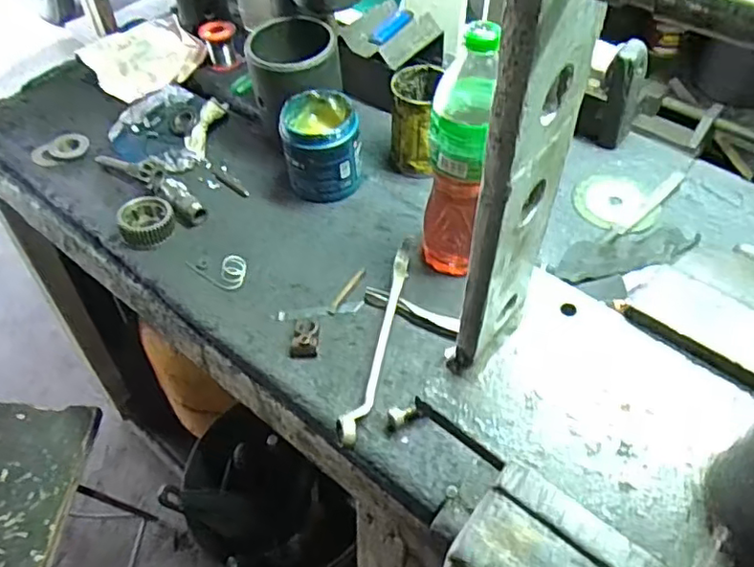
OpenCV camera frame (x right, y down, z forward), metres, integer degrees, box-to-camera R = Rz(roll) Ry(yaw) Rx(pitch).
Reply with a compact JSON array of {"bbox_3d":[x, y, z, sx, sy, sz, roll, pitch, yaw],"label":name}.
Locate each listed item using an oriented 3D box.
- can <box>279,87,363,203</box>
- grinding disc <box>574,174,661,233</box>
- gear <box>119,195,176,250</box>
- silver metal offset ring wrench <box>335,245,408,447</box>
[{"bbox_3d":[-0.066,-0.159,0.753,0.091,0.105,0.088,-4,50,-3],"label":"can"},{"bbox_3d":[0.292,-0.100,0.760,0.097,0.004,0.098,0,50,0],"label":"grinding disc"},{"bbox_3d":[-0.274,-0.074,0.748,0.061,0.033,0.063,-16,52,-13],"label":"gear"},{"bbox_3d":[0.000,0.057,0.621,0.023,0.036,0.221,11,51,9],"label":"silver metal offset ring wrench"}]

